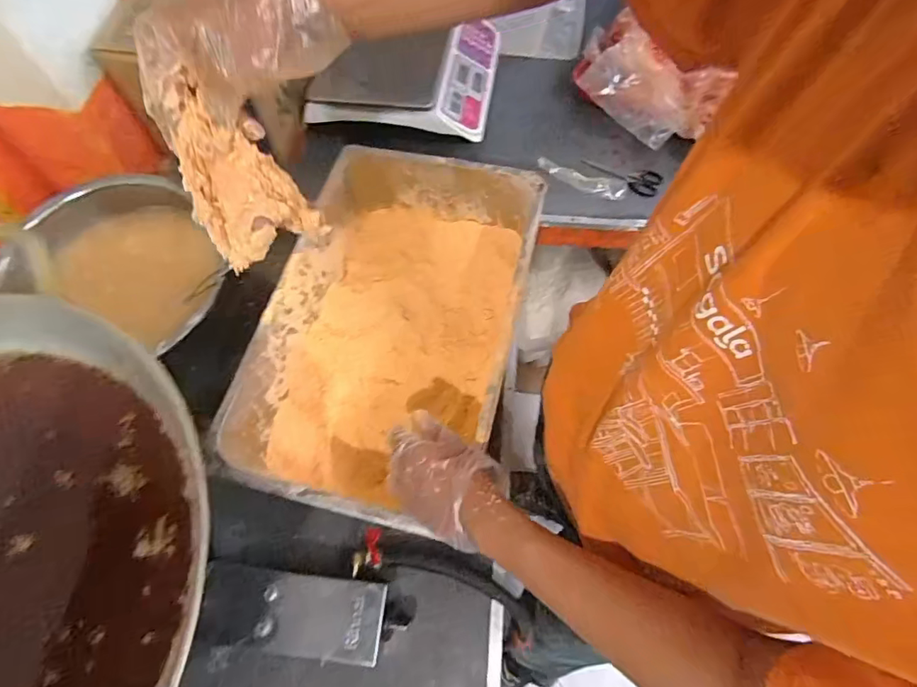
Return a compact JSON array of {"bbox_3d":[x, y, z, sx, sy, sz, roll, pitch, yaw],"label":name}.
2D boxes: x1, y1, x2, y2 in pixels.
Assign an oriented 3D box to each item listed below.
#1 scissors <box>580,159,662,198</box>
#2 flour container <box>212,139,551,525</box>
[{"bbox_3d":[0.300,-0.308,0.942,0.148,0.005,0.070,13,65,8],"label":"scissors"},{"bbox_3d":[-0.088,-0.022,0.732,0.321,0.149,0.517,12,65,8],"label":"flour container"}]

